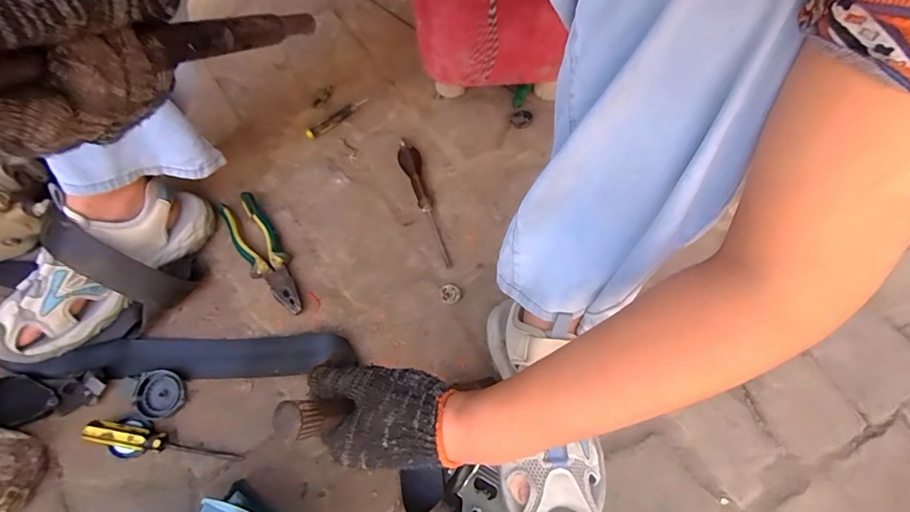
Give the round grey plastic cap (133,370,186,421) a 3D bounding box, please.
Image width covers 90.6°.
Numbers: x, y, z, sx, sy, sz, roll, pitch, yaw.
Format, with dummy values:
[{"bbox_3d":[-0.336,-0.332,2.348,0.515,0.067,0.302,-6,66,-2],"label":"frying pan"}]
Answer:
[{"bbox_3d":[-0.342,0.159,0.519,0.055,0.008,0.052,1,66,-2],"label":"round grey plastic cap"}]

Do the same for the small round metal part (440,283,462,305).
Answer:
[{"bbox_3d":[-0.006,0.049,0.583,0.026,0.004,0.026,1,66,-2],"label":"small round metal part"}]

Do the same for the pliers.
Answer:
[{"bbox_3d":[-0.248,-0.003,0.587,0.050,0.025,0.191,-31,71,-15],"label":"pliers"}]

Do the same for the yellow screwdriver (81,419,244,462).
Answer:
[{"bbox_3d":[-0.322,0.208,0.500,0.160,0.021,0.022,15,71,-7],"label":"yellow screwdriver"}]

